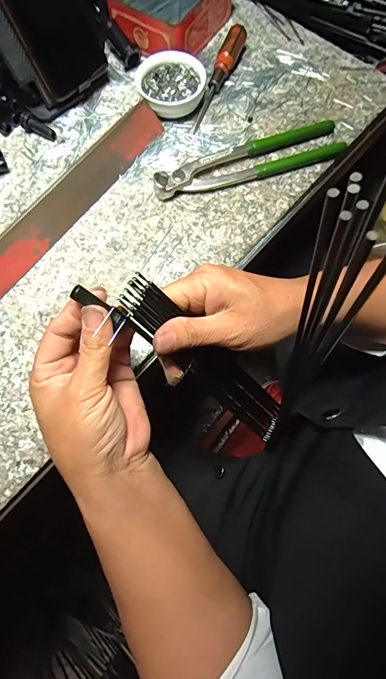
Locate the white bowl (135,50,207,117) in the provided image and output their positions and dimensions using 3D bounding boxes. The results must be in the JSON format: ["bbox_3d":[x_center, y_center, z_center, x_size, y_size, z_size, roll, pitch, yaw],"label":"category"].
[{"bbox_3d":[-0.023,-0.272,0.392,0.070,0.026,0.066,0,73,1],"label":"white bowl"}]

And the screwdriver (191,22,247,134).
[{"bbox_3d":[0.026,-0.285,0.398,0.018,0.026,0.138,22,75,7],"label":"screwdriver"}]

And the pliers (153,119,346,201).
[{"bbox_3d":[0.056,-0.181,0.369,0.193,0.018,0.041,-18,74,-5],"label":"pliers"}]

